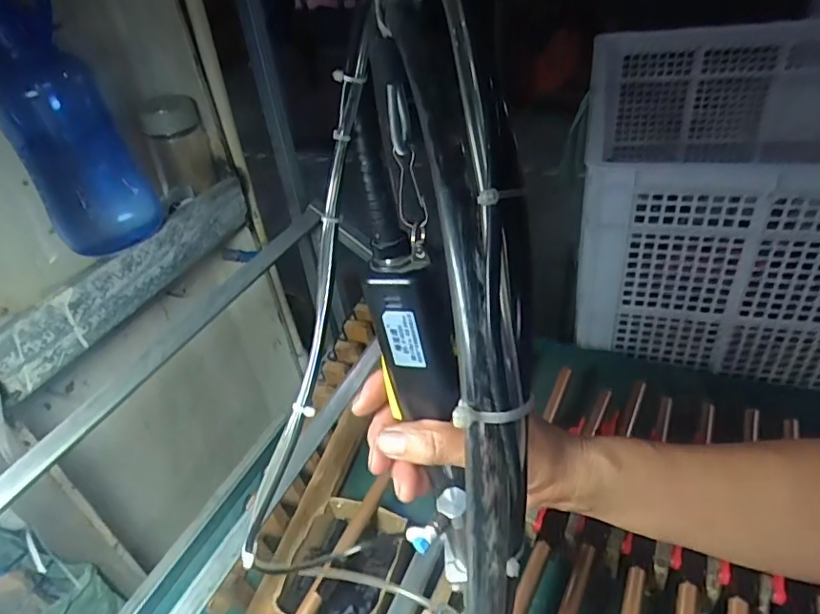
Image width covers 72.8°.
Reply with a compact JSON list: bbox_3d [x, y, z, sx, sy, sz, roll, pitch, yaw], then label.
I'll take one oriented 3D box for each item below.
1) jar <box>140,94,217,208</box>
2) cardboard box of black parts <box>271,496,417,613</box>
[{"bbox_3d":[-0.304,-0.207,0.739,0.071,0.139,0.071,-16,38,-10],"label":"jar"},{"bbox_3d":[-0.065,0.279,0.579,0.113,0.050,0.140,8,40,20],"label":"cardboard box of black parts"}]

